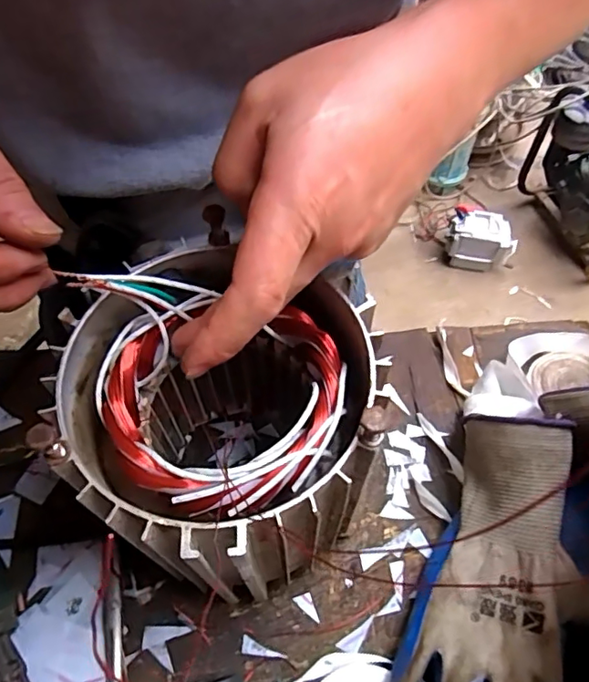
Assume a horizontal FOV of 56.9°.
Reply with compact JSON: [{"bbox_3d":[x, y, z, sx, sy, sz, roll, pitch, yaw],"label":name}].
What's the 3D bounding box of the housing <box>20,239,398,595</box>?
[{"bbox_3d":[-0.034,0.058,0.293,0.136,0.181,0.125,0,56,0],"label":"housing"}]

